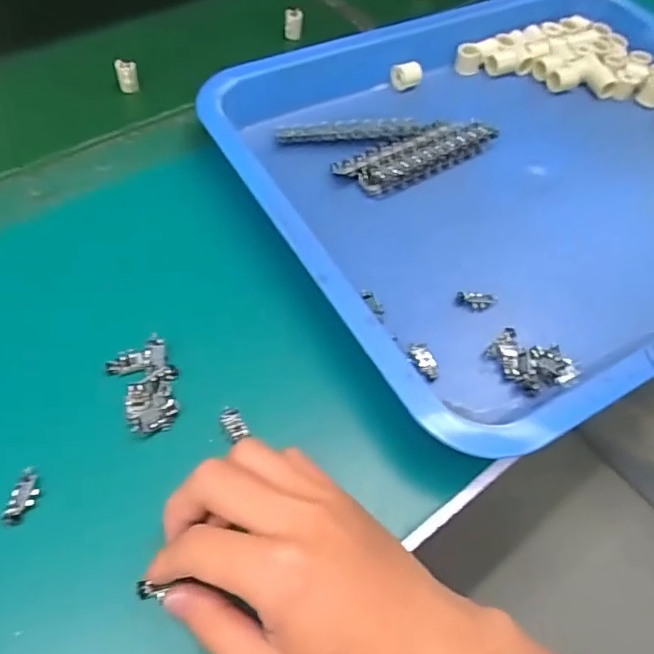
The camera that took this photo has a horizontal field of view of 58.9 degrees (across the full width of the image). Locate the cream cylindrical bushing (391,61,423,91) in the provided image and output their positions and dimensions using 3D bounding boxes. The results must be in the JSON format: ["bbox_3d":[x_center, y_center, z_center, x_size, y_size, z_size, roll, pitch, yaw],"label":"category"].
[{"bbox_3d":[0.067,-0.212,0.486,0.025,0.016,0.017,-25,61,-20],"label":"cream cylindrical bushing"}]

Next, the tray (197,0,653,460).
[{"bbox_3d":[0.164,-0.126,0.432,0.436,0.042,0.343,-24,61,-20],"label":"tray"}]

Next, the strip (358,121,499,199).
[{"bbox_3d":[0.077,-0.125,0.430,0.114,0.016,0.024,-27,62,-21],"label":"strip"}]

